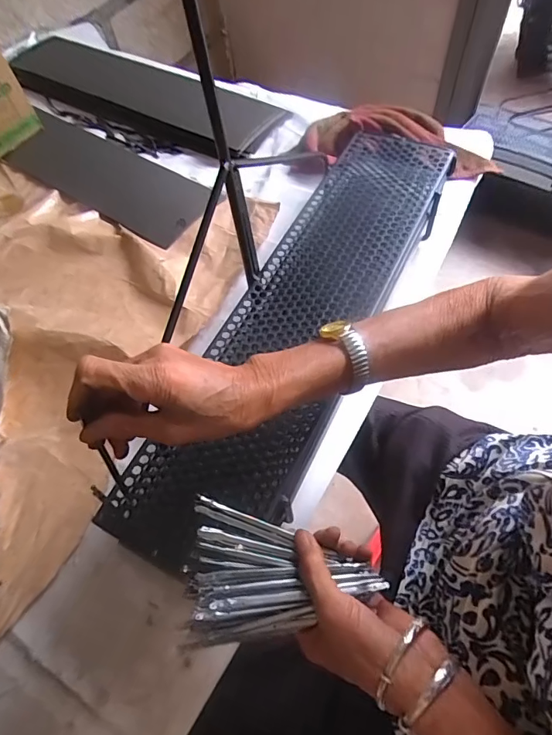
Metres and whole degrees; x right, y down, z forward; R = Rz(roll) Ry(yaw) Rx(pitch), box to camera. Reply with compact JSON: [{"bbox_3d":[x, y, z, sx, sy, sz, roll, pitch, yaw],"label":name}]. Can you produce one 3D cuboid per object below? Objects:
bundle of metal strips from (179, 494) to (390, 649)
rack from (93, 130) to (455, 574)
[{"bbox_3d":[0.007,0.155,0.329,0.139,0.028,0.092,3,59,4],"label":"bundle of metal strips"},{"bbox_3d":[0.045,-0.074,0.506,0.147,0.030,0.612,24,65,16],"label":"rack"}]

